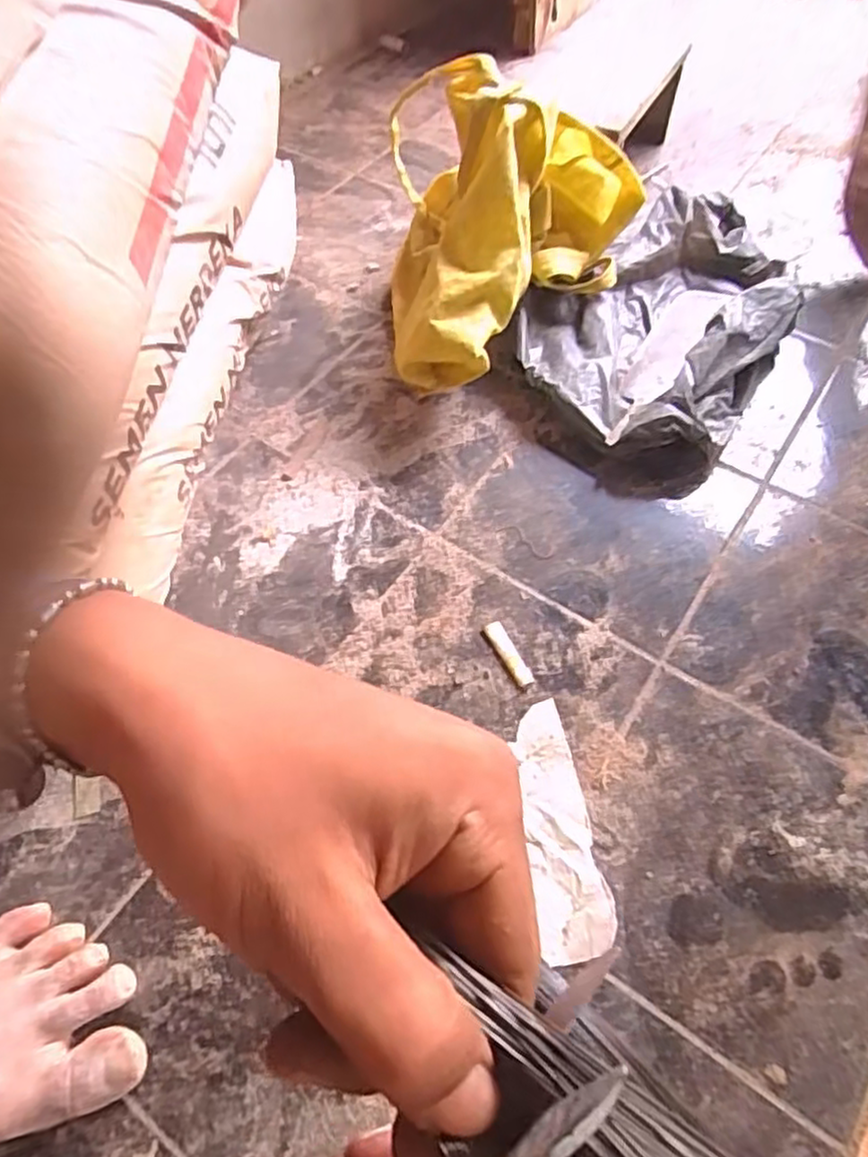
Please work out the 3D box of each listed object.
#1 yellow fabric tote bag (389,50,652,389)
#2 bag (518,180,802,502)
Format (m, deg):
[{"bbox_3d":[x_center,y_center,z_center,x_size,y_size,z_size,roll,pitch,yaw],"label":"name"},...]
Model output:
[{"bbox_3d":[0.077,-0.300,0.628,0.226,0.197,0.245,-4,58,-2],"label":"yellow fabric tote bag"},{"bbox_3d":[0.215,-0.254,0.671,0.223,0.071,0.361,29,63,17],"label":"bag"}]

